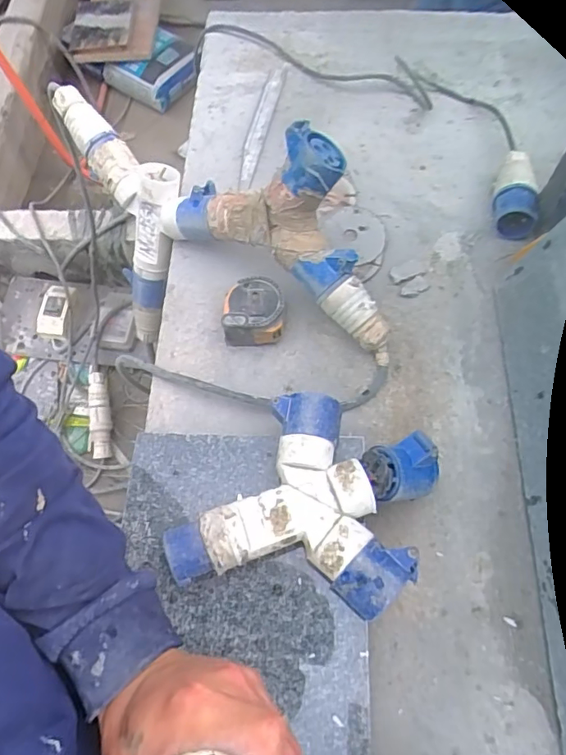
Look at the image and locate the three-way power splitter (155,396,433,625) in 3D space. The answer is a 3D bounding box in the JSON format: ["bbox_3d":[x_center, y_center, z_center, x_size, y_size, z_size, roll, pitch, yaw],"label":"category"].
[{"bbox_3d":[0.022,0.108,0.440,0.193,0.053,0.174,17,68,10],"label":"three-way power splitter"}]

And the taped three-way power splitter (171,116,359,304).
[{"bbox_3d":[-0.020,-0.182,0.543,0.229,0.155,0.088,31,71,16],"label":"taped three-way power splitter"}]

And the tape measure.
[{"bbox_3d":[-0.031,-0.072,0.568,0.067,0.040,0.067,-2,67,4],"label":"tape measure"}]

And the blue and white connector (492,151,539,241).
[{"bbox_3d":[0.270,-0.213,0.600,0.046,0.043,0.112,9,67,7],"label":"blue and white connector"}]

